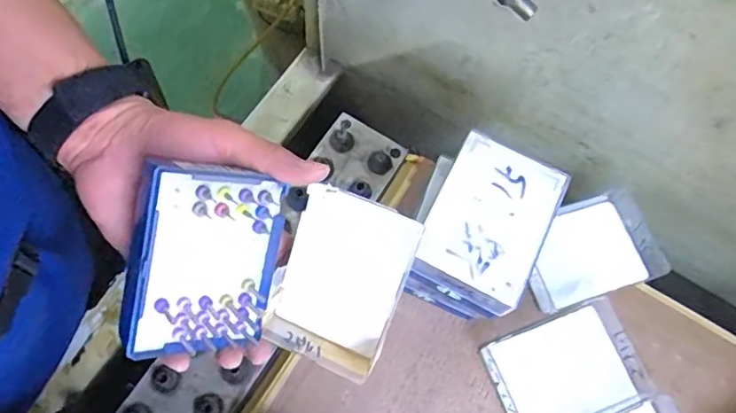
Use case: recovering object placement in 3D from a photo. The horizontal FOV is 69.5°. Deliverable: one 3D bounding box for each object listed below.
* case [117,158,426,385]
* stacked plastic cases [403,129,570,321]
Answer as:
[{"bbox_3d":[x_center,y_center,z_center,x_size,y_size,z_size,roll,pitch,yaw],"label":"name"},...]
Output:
[{"bbox_3d":[-0.056,0.045,0.316,0.076,0.156,0.116,29,108,45],"label":"case"},{"bbox_3d":[0.078,0.023,0.404,0.084,0.107,0.103,27,70,7],"label":"stacked plastic cases"}]

